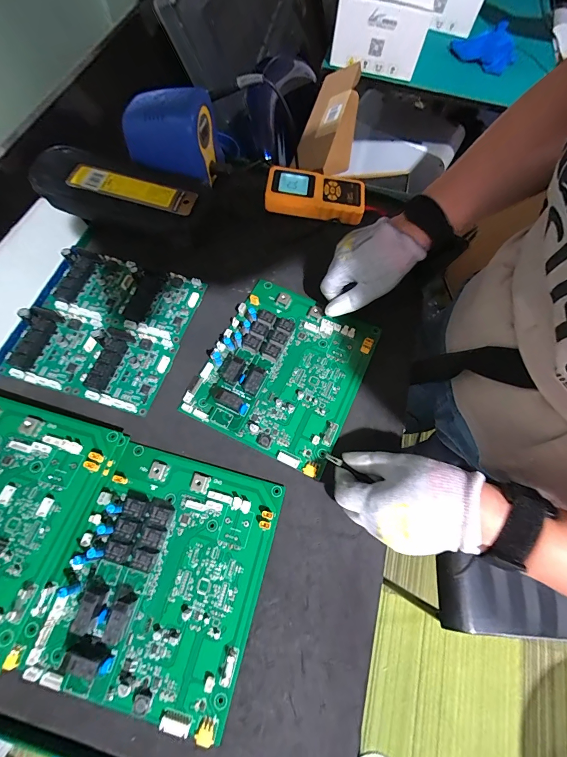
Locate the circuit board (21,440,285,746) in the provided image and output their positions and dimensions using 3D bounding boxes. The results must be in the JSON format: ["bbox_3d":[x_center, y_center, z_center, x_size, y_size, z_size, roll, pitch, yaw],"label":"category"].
[{"bbox_3d":[-0.109,0.175,0.297,0.172,0.029,0.205,16,69,3],"label":"circuit board"}]

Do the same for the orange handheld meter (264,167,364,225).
[{"bbox_3d":[0.048,-0.274,0.491,0.142,0.029,0.071,7,69,0],"label":"orange handheld meter"}]

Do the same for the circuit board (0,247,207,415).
[{"bbox_3d":[-0.214,-0.069,0.400,0.177,0.019,0.182,16,69,4],"label":"circuit board"}]

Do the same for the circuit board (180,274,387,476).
[{"bbox_3d":[0.003,-0.017,0.382,0.175,0.030,0.196,26,70,7],"label":"circuit board"}]

